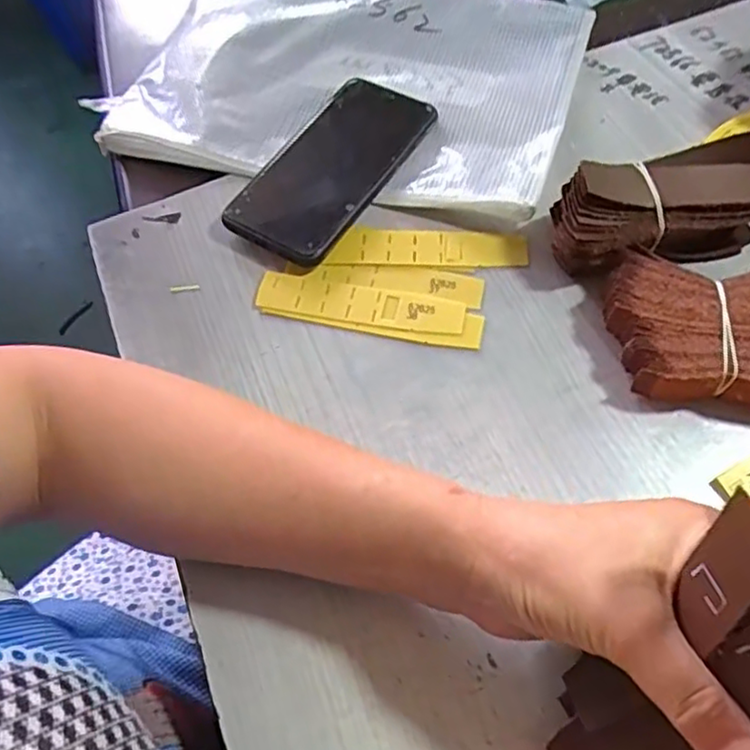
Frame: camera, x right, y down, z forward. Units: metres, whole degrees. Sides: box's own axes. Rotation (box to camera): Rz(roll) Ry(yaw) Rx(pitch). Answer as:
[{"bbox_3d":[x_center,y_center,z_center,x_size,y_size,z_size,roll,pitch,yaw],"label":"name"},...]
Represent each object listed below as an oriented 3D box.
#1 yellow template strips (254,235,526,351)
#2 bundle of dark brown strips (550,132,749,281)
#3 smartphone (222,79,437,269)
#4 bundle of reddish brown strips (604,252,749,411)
[{"bbox_3d":[0.011,-0.059,0.412,0.153,0.008,0.080,8,62,7],"label":"yellow template strips"},{"bbox_3d":[0.174,-0.102,0.393,0.132,0.051,0.053,-9,61,-3],"label":"bundle of dark brown strips"},{"bbox_3d":[-0.029,-0.146,0.451,0.078,0.010,0.158,30,66,18],"label":"smartphone"},{"bbox_3d":[0.196,-0.022,0.364,0.119,0.031,0.107,-9,61,-2],"label":"bundle of reddish brown strips"}]

